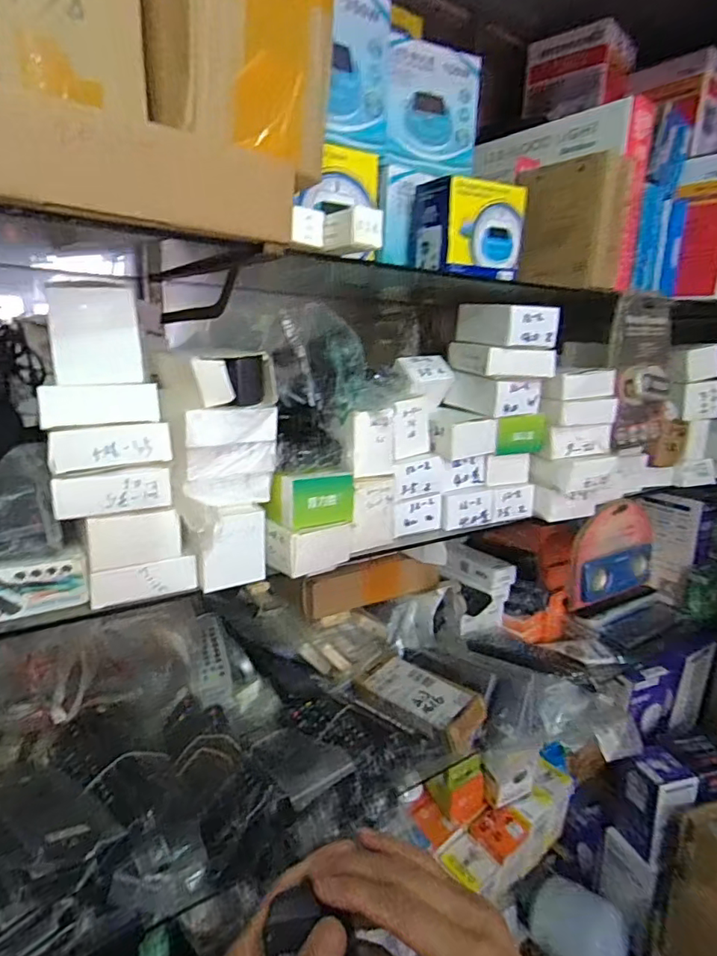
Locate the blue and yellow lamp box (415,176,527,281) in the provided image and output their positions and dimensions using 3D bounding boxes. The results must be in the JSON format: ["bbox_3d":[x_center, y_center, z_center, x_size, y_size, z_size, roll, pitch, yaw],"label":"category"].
[{"bbox_3d":[0.122,-0.279,0.604,0.105,0.093,0.082,-7,16,-30],"label":"blue and yellow lamp box"}]

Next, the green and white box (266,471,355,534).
[{"bbox_3d":[-0.043,0.018,0.484,0.041,0.047,0.069,14,19,42],"label":"green and white box"}]

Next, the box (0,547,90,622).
[{"bbox_3d":[-0.235,0.078,0.382,0.069,0.040,0.019,-6,16,-29],"label":"box"}]

